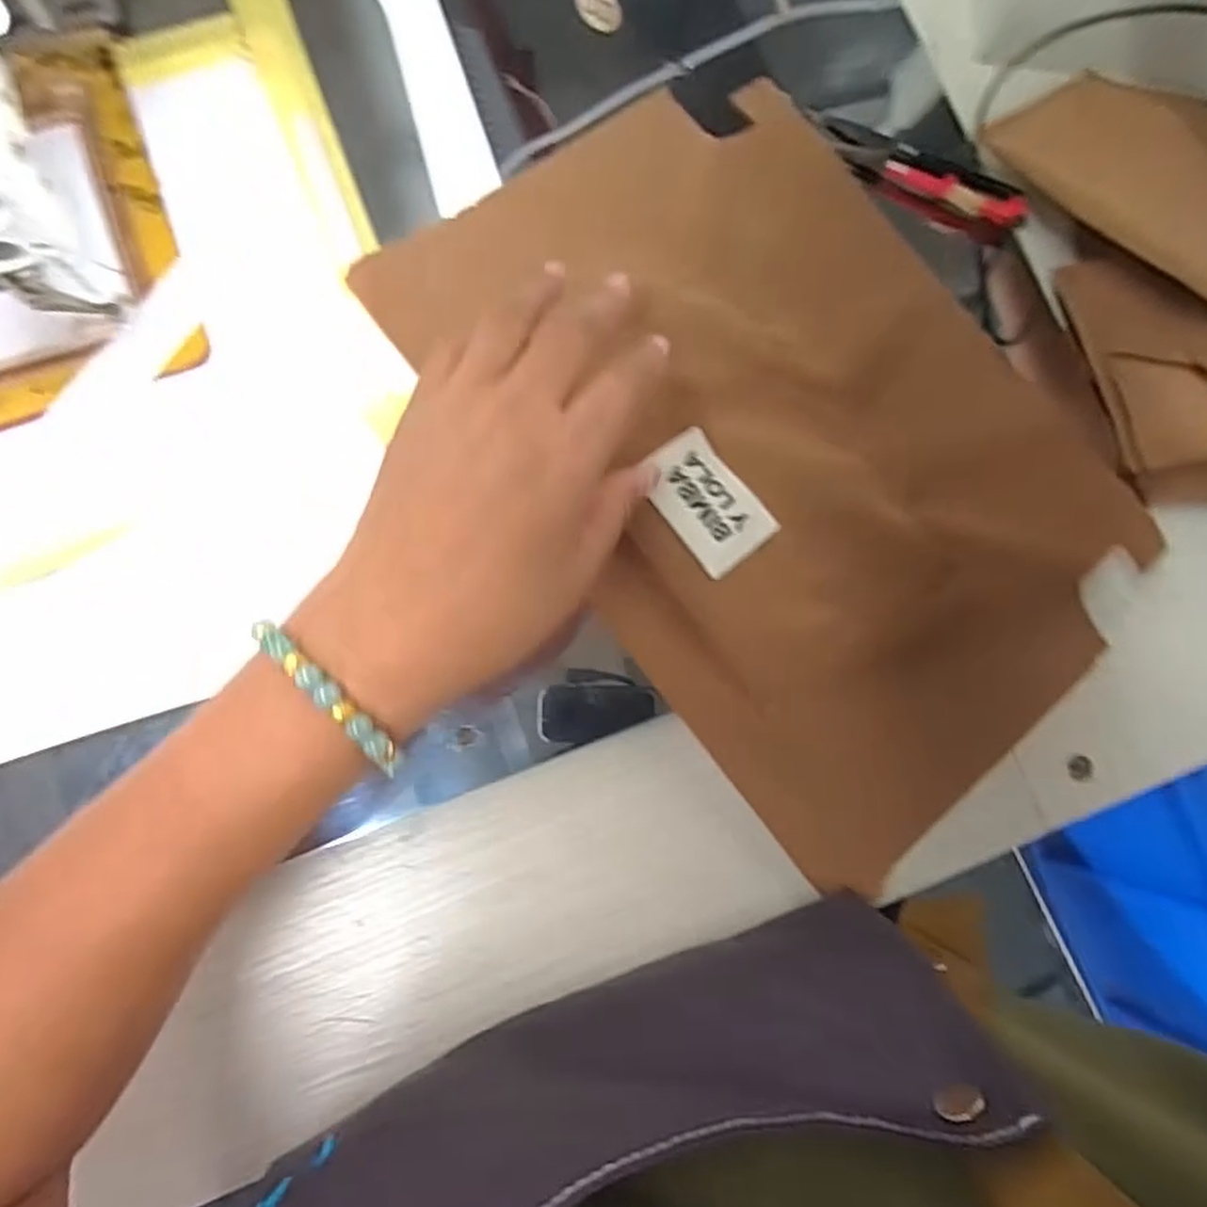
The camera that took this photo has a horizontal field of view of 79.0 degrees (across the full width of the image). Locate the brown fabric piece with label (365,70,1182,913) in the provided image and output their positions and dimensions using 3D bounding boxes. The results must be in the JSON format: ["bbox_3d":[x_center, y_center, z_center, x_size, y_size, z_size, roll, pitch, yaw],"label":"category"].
[{"bbox_3d":[0.081,-0.077,0.332,0.228,0.018,0.336,-38,88,-8],"label":"brown fabric piece with label"}]

